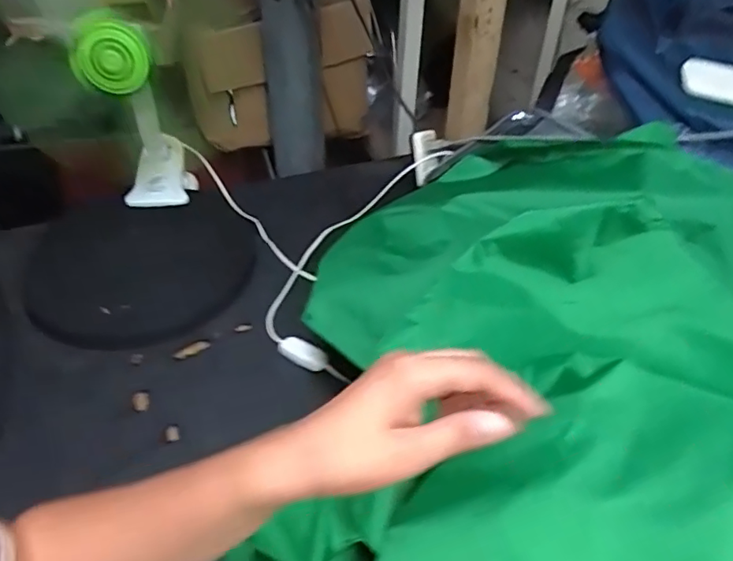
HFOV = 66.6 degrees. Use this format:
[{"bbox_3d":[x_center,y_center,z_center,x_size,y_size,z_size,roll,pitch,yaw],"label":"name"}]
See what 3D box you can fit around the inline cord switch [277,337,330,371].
[{"bbox_3d":[-0.070,0.081,0.621,0.061,0.013,0.021,22,43,23],"label":"inline cord switch"}]

